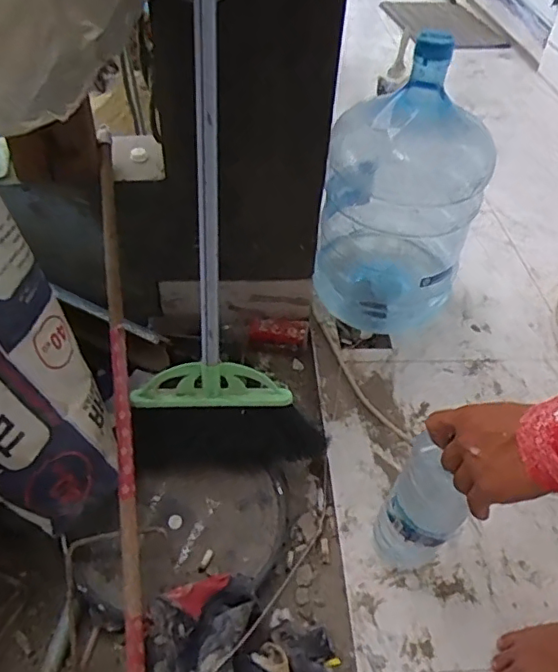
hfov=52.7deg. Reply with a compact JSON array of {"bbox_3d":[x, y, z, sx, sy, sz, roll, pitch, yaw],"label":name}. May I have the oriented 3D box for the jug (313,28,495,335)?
[{"bbox_3d":[0.203,-0.242,0.979,0.232,0.483,0.259,4,45,0],"label":"jug"}]

